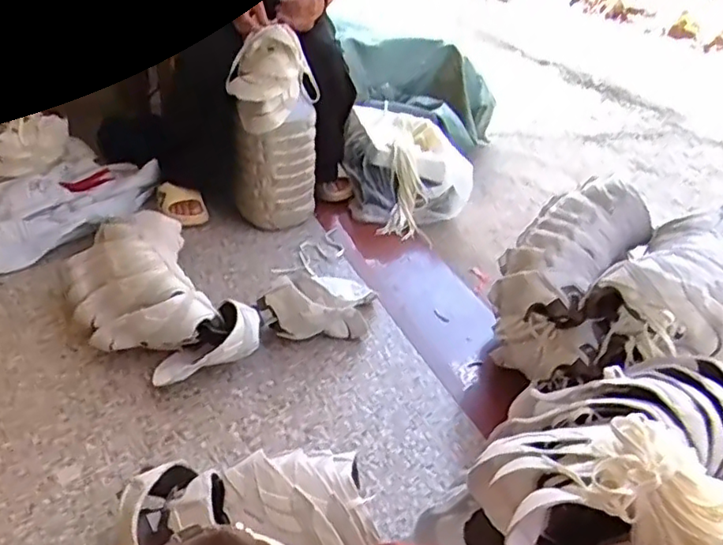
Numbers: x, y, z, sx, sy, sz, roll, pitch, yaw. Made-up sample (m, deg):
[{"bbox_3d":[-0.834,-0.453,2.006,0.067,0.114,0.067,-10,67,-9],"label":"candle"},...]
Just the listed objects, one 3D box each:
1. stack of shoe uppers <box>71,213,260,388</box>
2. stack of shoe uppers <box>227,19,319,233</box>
[{"bbox_3d":[-0.392,0.037,1.150,0.259,0.136,0.422,-19,42,-32],"label":"stack of shoe uppers"},{"bbox_3d":[-0.198,-0.313,1.419,0.192,0.447,0.132,4,35,-4],"label":"stack of shoe uppers"}]

